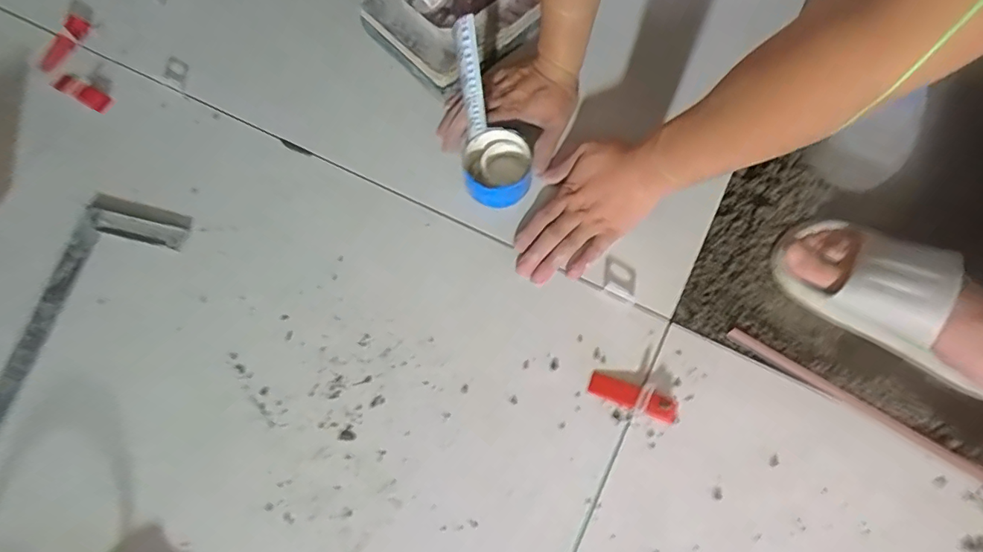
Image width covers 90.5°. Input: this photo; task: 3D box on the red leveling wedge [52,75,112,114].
[{"bbox_3d":[-0.526,-0.236,0.622,0.072,0.018,0.025,29,76,-2],"label":"red leveling wedge"}]

